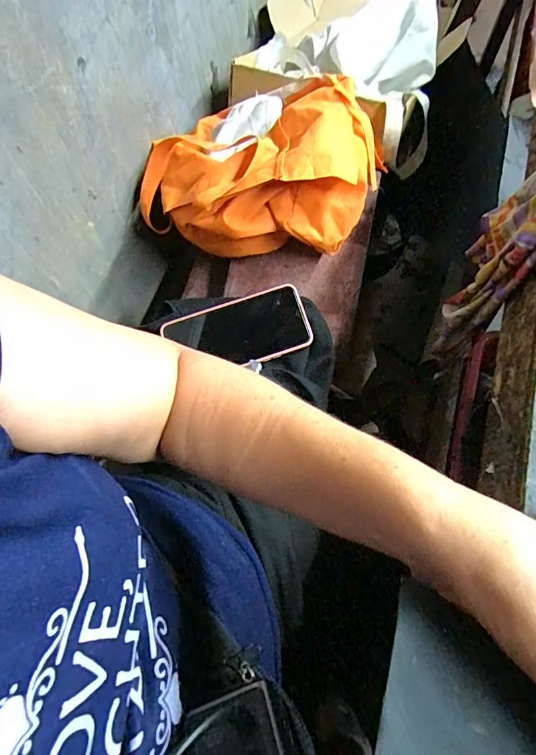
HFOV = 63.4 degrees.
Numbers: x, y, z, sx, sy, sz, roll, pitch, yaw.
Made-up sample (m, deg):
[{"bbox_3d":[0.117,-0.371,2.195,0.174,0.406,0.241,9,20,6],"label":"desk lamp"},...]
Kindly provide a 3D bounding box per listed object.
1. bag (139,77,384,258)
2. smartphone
[{"bbox_3d":[-0.014,-0.280,0.555,0.302,0.118,0.233,5,68,5],"label":"bag"},{"bbox_3d":[-0.035,-0.052,0.503,0.159,0.005,0.078,-18,82,0],"label":"smartphone"}]

